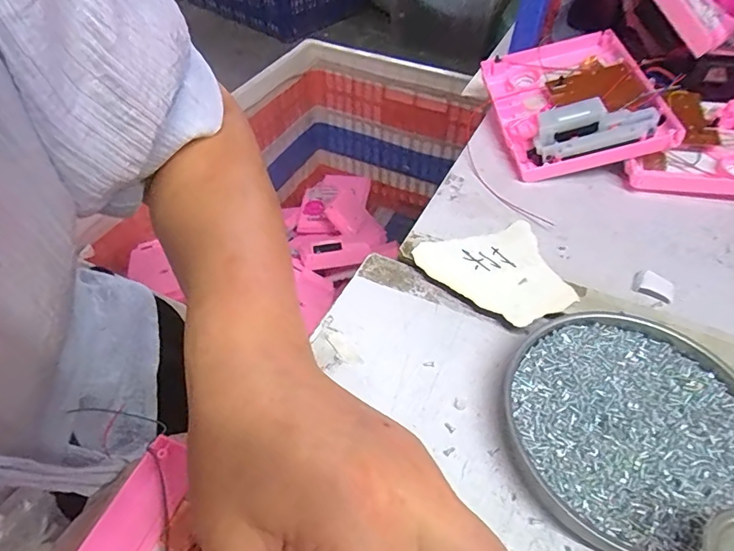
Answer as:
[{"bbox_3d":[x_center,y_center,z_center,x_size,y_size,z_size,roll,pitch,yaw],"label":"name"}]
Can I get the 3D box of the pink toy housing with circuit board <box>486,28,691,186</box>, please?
[{"bbox_3d":[0.187,-0.166,0.447,0.134,0.046,0.166,-13,49,11],"label":"pink toy housing with circuit board"}]

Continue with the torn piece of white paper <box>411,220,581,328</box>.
[{"bbox_3d":[0.092,-0.001,0.345,0.093,0.004,0.085,-13,50,-12],"label":"torn piece of white paper"}]

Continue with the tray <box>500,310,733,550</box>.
[{"bbox_3d":[0.146,0.079,0.268,0.130,0.017,0.125,0,48,0],"label":"tray"}]

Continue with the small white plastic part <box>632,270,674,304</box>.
[{"bbox_3d":[0.200,0.008,0.338,0.026,0.004,0.024,24,52,20],"label":"small white plastic part"}]

